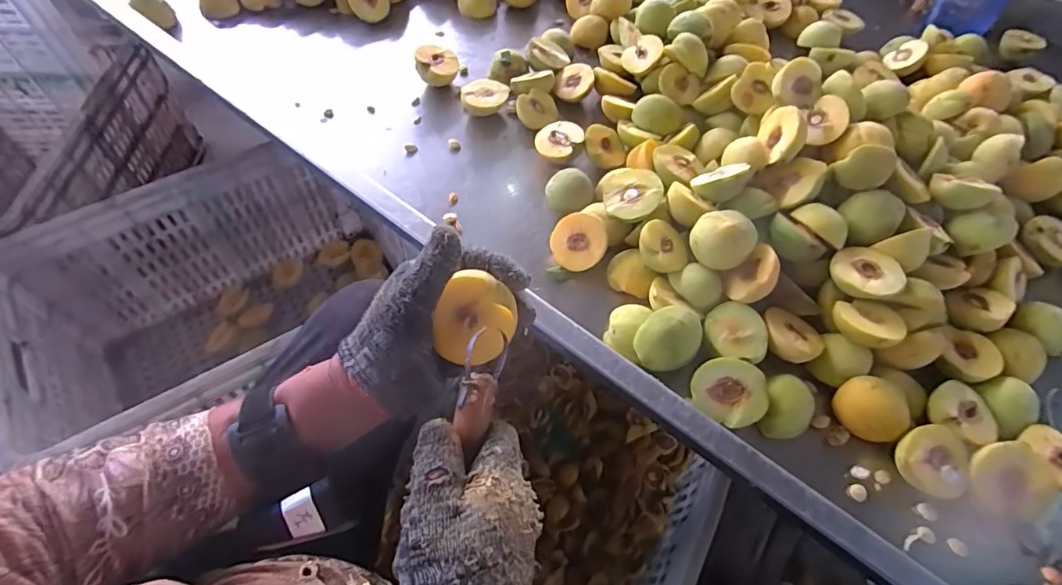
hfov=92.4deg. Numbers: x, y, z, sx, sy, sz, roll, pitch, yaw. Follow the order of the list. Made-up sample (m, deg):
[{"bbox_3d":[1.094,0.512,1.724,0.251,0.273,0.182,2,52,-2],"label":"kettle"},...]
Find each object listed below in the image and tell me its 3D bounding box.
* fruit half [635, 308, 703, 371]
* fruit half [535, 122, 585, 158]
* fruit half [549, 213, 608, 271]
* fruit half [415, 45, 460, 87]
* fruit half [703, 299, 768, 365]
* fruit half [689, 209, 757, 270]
[{"bbox_3d":[0.133,0.045,0.493,0.055,0.062,0.031,28,20,7],"label":"fruit half"},{"bbox_3d":[0.036,-0.193,0.657,0.059,0.031,0.059,5,57,0],"label":"fruit half"},{"bbox_3d":[0.055,-0.056,0.562,0.062,0.025,0.060,9,99,25],"label":"fruit half"},{"bbox_3d":[-0.133,-0.322,0.724,0.058,0.034,0.046,-10,59,-9],"label":"fruit half"},{"bbox_3d":[0.200,0.042,0.499,0.050,0.030,0.058,-2,58,-5],"label":"fruit half"},{"bbox_3d":[0.195,-0.054,0.516,0.054,0.057,0.036,51,39,-12],"label":"fruit half"}]

